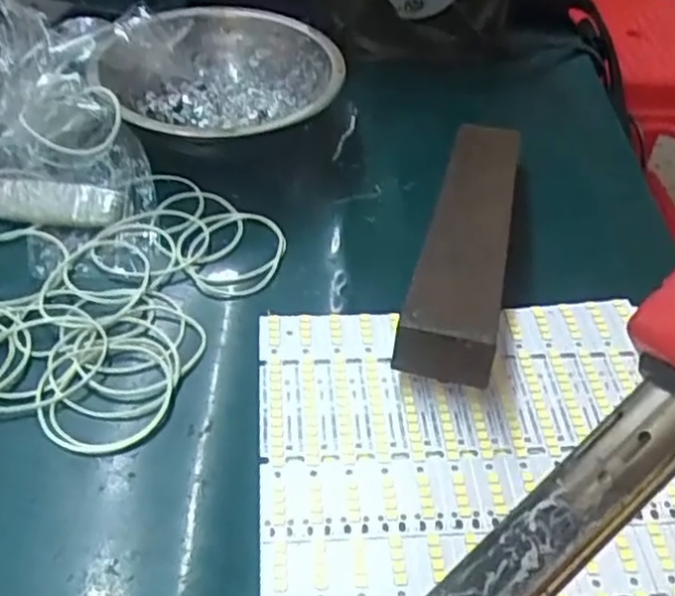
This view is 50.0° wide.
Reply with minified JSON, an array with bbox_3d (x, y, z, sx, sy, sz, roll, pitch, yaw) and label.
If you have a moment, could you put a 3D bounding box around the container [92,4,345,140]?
[{"bbox_3d":[-0.059,-0.110,0.380,0.115,0.043,0.120,3,46,-3],"label":"container"}]

